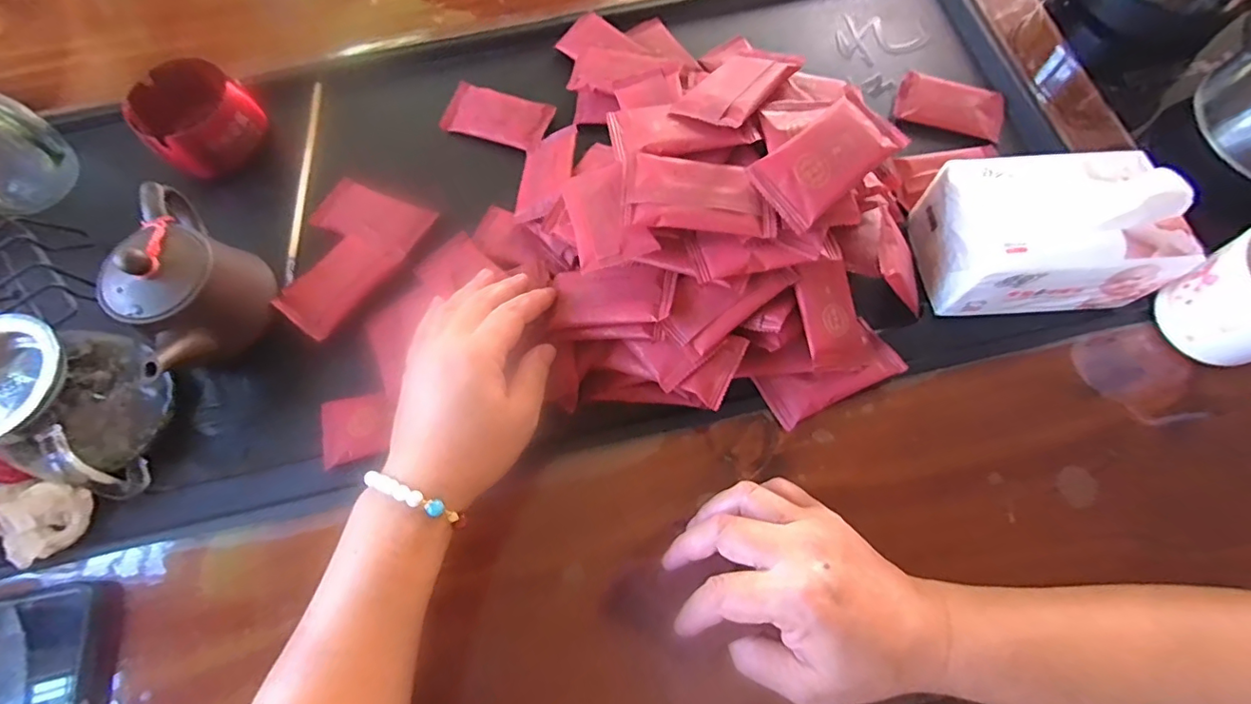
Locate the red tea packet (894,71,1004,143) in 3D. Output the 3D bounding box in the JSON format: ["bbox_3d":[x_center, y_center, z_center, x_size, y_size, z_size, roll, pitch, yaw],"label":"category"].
[{"bbox_3d":[0.281,-0.213,0.476,0.085,0.010,0.044,17,90,11],"label":"red tea packet"}]

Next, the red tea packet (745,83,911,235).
[{"bbox_3d":[0.121,-0.117,0.330,0.091,0.014,0.048,-39,74,-12],"label":"red tea packet"}]

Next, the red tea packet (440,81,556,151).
[{"bbox_3d":[-0.111,-0.203,0.475,0.092,0.011,0.046,19,72,8],"label":"red tea packet"}]

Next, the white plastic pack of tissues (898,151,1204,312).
[{"bbox_3d":[0.289,-0.081,0.377,0.135,0.084,0.088,-1,70,1],"label":"white plastic pack of tissues"}]

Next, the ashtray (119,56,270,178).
[{"bbox_3d":[-0.352,-0.191,0.457,0.078,0.053,0.081,0,70,1],"label":"ashtray"}]

